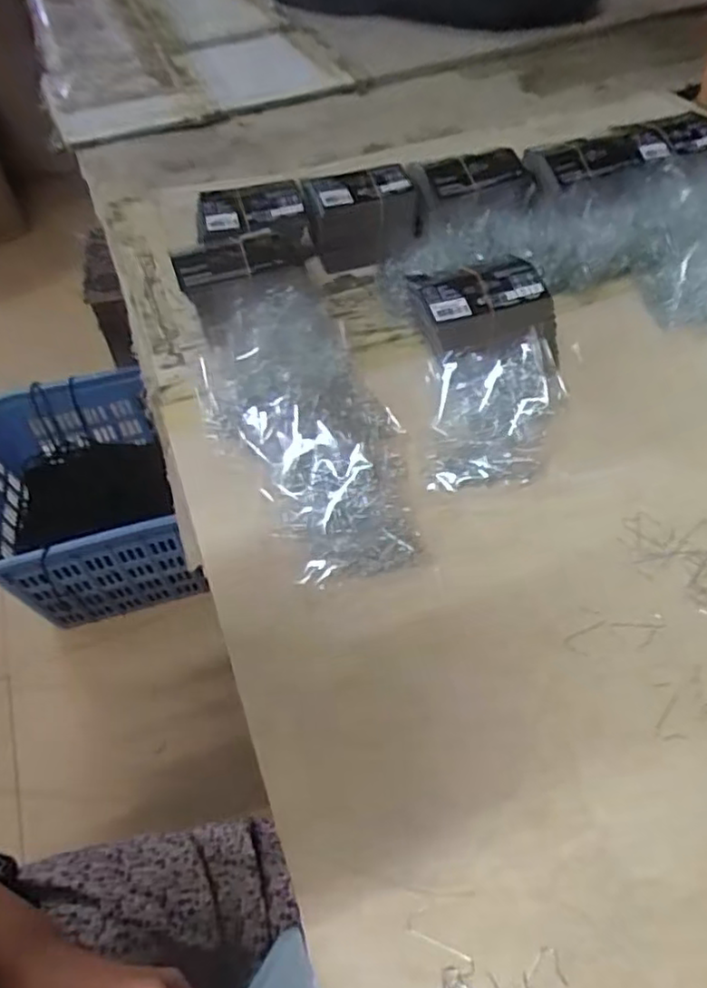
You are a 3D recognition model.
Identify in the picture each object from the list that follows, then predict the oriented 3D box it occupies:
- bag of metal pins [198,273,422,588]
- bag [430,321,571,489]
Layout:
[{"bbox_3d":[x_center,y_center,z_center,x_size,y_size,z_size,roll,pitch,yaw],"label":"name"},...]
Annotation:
[{"bbox_3d":[-0.038,-0.062,0.514,0.132,0.053,0.281,-20,53,-11],"label":"bag of metal pins"},{"bbox_3d":[0.113,-0.065,0.513,0.106,0.038,0.129,0,52,5],"label":"bag"}]

